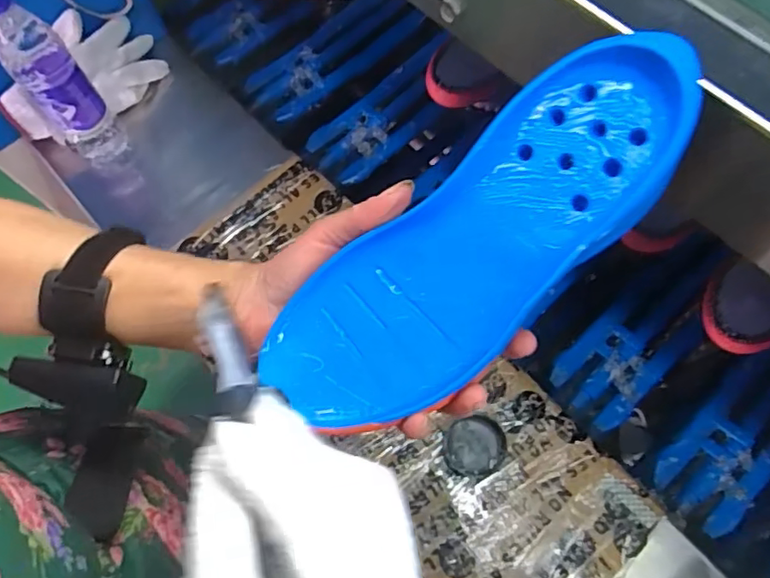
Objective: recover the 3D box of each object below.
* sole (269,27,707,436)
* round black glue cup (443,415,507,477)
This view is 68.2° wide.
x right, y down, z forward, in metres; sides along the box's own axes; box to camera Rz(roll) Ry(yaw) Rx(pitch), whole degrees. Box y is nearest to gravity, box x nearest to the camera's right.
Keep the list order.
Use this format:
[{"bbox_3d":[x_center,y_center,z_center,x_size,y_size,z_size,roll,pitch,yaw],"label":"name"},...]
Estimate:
[{"bbox_3d":[0.040,-0.018,0.269,0.231,0.028,0.080,-42,70,13],"label":"sole"},{"bbox_3d":[0.088,0.155,0.562,0.057,0.012,0.059,8,82,5],"label":"round black glue cup"}]

